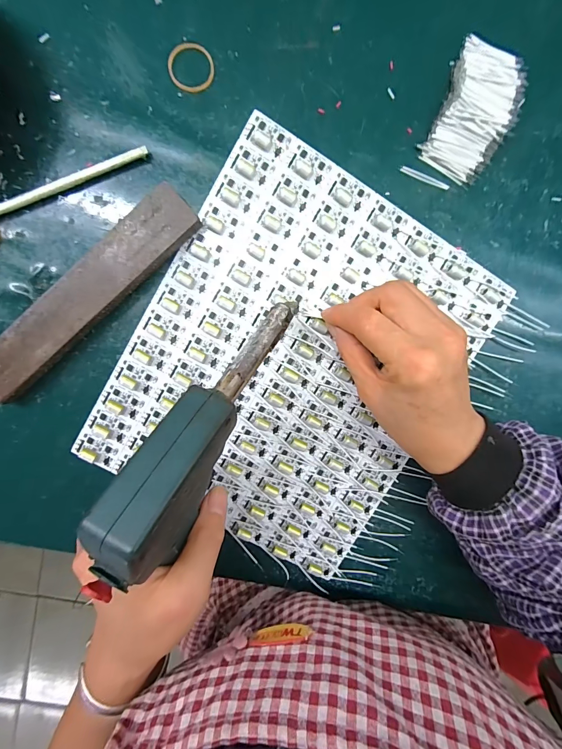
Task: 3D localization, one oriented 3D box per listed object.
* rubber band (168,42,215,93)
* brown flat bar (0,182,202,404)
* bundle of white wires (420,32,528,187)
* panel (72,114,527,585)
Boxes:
[{"bbox_3d":[-0.061,-0.211,0.225,0.031,0.004,0.030,3,98,-4],"label":"rubber band"},{"bbox_3d":[-0.141,-0.055,0.237,0.196,0.017,0.037,-42,99,3],"label":"brown flat bar"},{"bbox_3d":[0.141,-0.190,0.237,0.054,0.015,0.089,23,96,-7],"label":"bundle of white wires"},{"bbox_3d":[0.013,-0.004,0.259,0.238,0.009,0.287,30,96,-7],"label":"panel"}]

